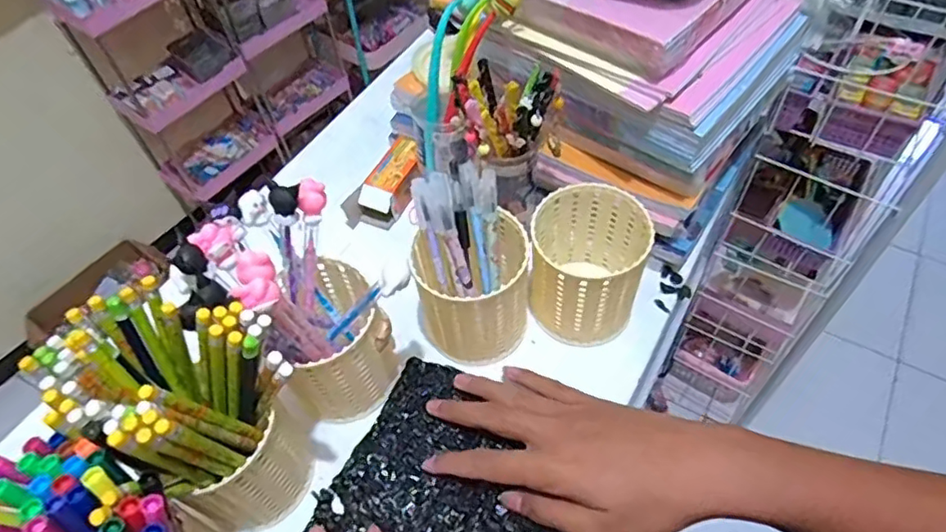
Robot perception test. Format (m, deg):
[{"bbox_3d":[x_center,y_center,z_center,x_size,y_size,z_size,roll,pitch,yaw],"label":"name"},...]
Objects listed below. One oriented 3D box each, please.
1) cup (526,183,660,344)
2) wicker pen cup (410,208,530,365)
[{"bbox_3d":[0.082,0.001,0.463,0.072,0.098,0.081,-2,55,2],"label":"cup"},{"bbox_3d":[-0.001,0.024,0.455,0.077,0.100,0.075,-1,55,2],"label":"wicker pen cup"}]

